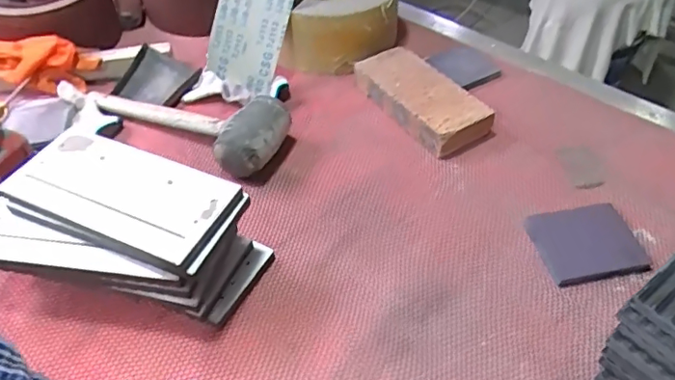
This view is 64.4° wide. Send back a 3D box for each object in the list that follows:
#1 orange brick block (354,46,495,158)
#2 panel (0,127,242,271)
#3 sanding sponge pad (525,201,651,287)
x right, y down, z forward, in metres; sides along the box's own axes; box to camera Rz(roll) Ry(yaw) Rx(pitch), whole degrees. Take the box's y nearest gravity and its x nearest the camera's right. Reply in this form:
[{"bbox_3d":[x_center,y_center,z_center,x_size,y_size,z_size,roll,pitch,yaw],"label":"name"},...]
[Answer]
[{"bbox_3d":[0.131,-0.148,0.855,0.112,0.044,0.234,-23,50,-20],"label":"orange brick block"},{"bbox_3d":[-0.240,0.002,0.592,0.246,0.023,0.117,18,48,18],"label":"panel"},{"bbox_3d":[0.309,0.065,0.669,0.127,0.011,0.105,-8,47,-6],"label":"sanding sponge pad"}]

